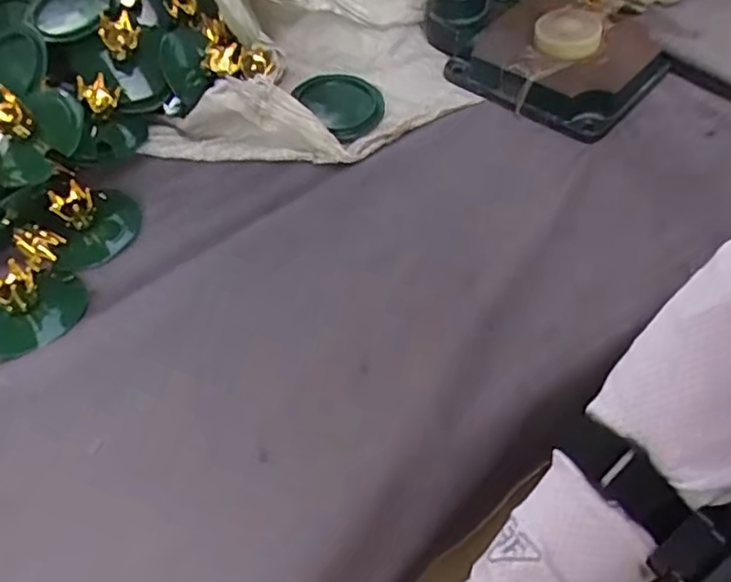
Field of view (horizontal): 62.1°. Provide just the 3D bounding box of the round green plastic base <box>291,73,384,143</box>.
[{"bbox_3d":[-0.024,-0.152,0.491,0.076,0.014,0.065,11,57,14],"label":"round green plastic base"}]

